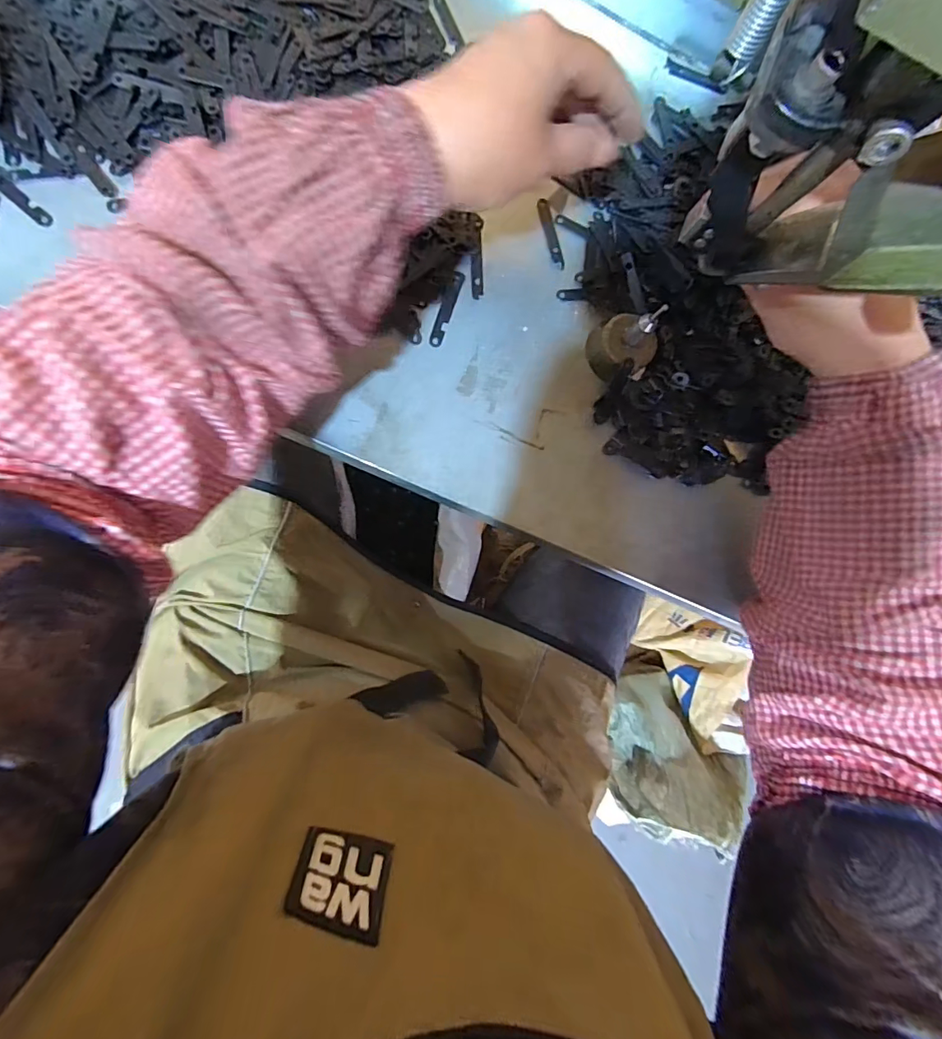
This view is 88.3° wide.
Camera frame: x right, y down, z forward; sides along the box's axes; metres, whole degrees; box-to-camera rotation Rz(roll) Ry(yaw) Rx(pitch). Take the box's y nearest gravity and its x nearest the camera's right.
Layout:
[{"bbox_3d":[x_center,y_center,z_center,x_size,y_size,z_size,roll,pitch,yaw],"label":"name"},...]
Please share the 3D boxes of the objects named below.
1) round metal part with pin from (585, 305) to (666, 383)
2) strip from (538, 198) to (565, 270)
[{"bbox_3d":[0.109,-0.123,0.332,0.041,0.055,0.040,1,87,-9],"label":"round metal part with pin"},{"bbox_3d":[0.059,-0.210,0.356,0.008,0.004,0.053,-15,89,-10],"label":"strip"}]

